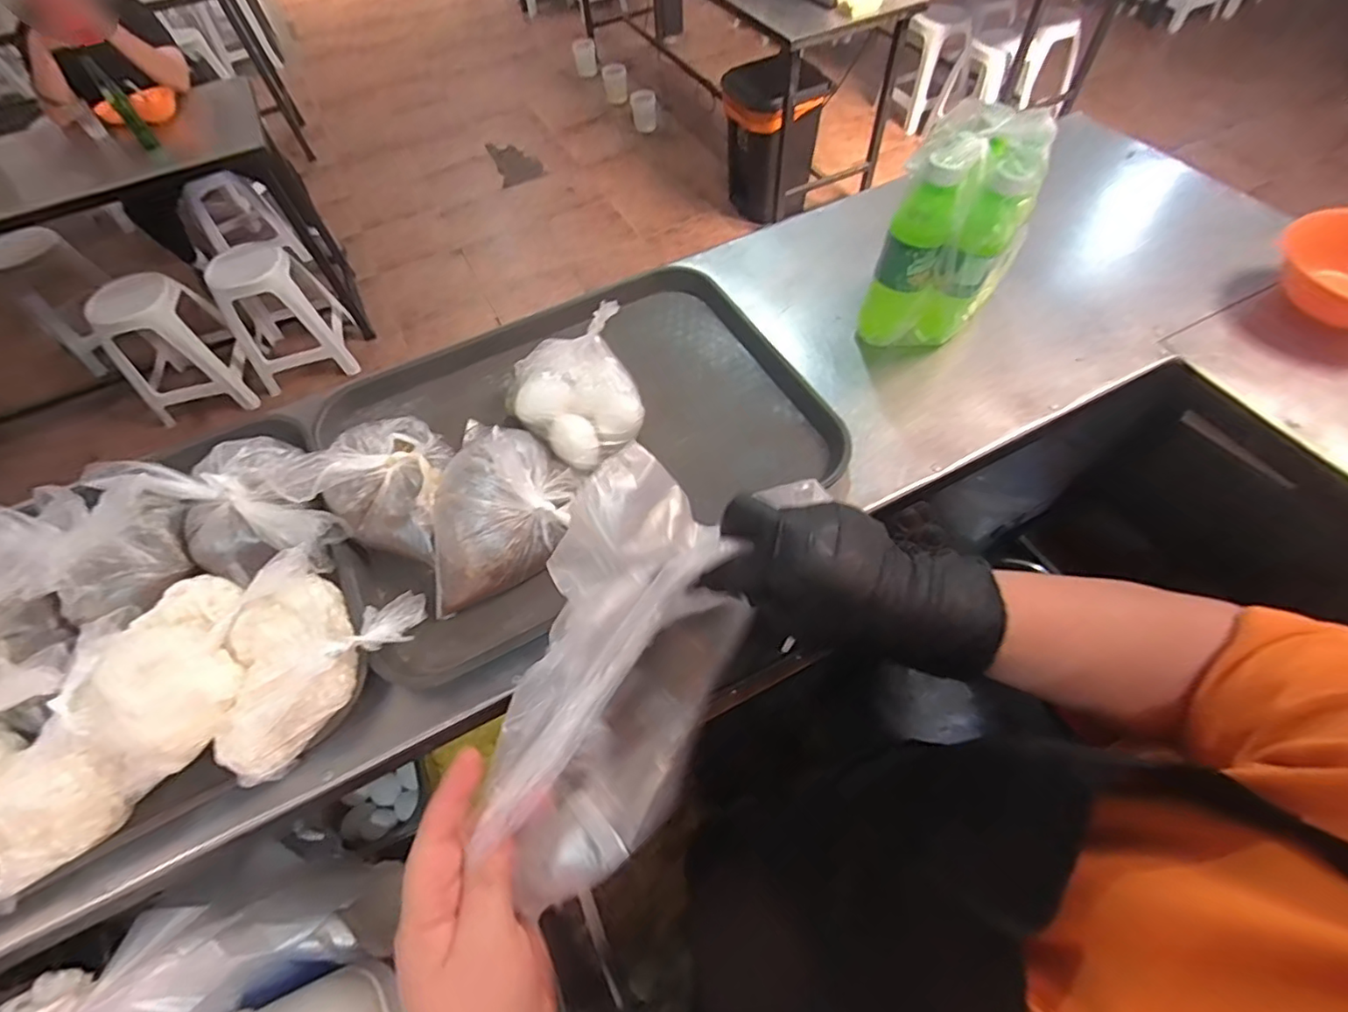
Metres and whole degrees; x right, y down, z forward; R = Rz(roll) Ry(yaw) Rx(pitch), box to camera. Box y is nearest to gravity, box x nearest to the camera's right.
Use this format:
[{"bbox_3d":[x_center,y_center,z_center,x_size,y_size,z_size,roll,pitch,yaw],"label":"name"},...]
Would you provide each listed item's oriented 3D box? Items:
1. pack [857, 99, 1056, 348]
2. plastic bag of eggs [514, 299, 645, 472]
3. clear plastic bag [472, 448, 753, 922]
[{"bbox_3d":[0.267,-0.257,0.546,0.112,0.171,0.132,24,63,17],"label":"pack"},{"bbox_3d":[-0.088,-0.098,0.521,0.108,0.108,0.112,-20,59,-8],"label":"plastic bag of eggs"},{"bbox_3d":[-0.030,0.090,0.338,0.123,0.065,0.237,9,69,9],"label":"clear plastic bag"}]

